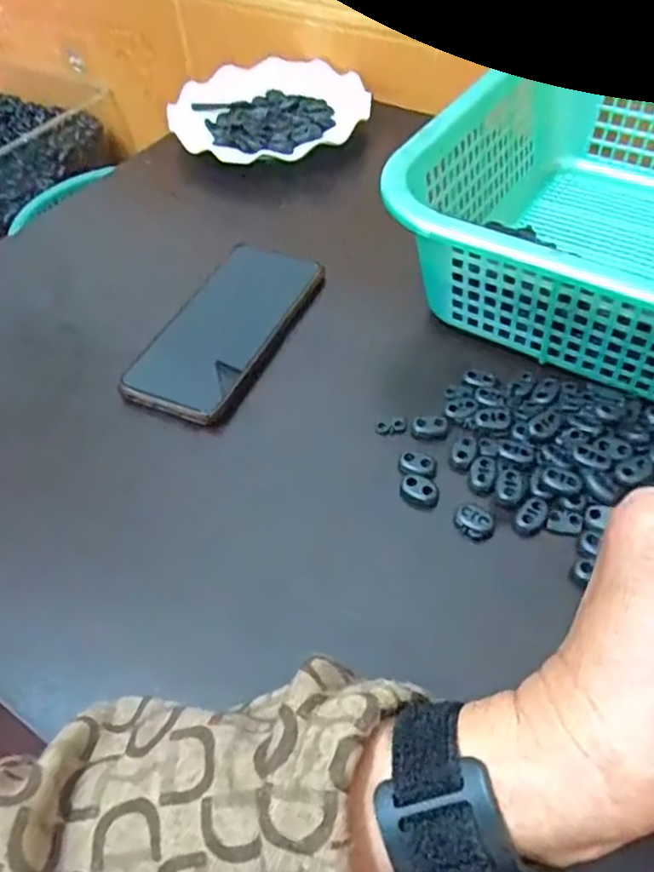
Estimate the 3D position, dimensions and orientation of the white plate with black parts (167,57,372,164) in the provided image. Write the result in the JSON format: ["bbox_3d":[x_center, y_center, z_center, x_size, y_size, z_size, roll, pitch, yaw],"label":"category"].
[{"bbox_3d":[-0.057,-0.294,0.613,0.170,0.017,0.157,-2,50,2],"label":"white plate with black parts"}]

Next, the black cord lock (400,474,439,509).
[{"bbox_3d":[0.051,0.031,0.375,0.021,0.012,0.013,16,53,16],"label":"black cord lock"}]

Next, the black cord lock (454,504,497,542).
[{"bbox_3d":[0.078,0.046,0.359,0.021,0.010,0.015,17,53,17],"label":"black cord lock"}]

